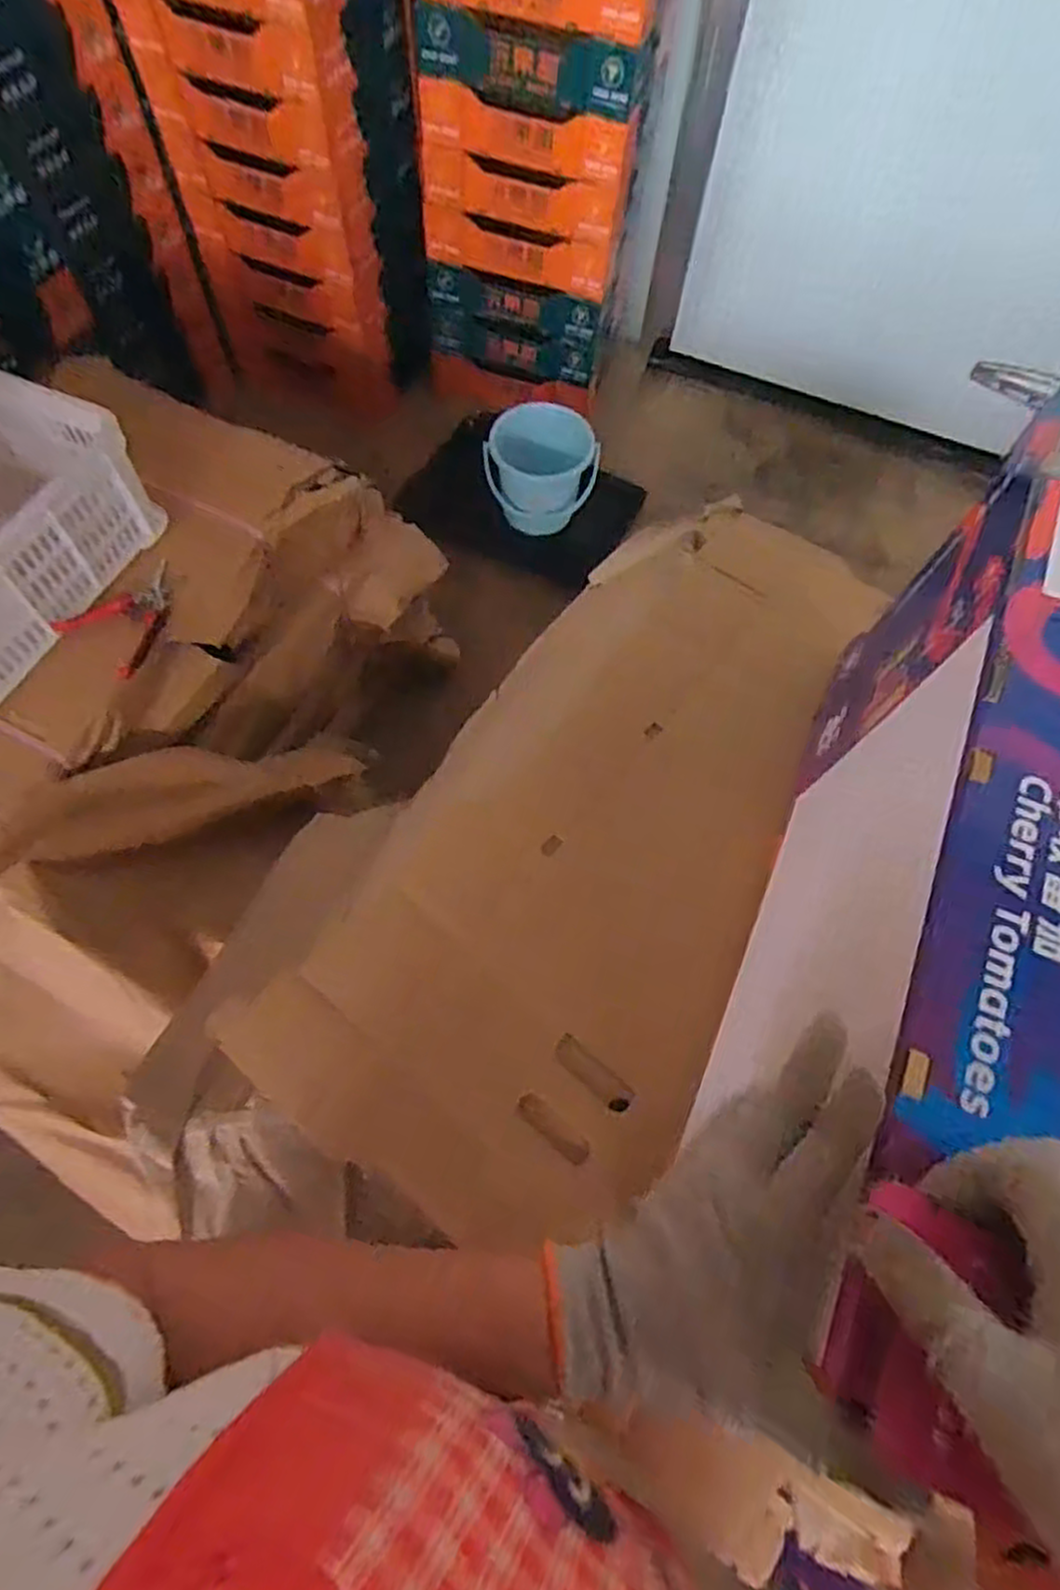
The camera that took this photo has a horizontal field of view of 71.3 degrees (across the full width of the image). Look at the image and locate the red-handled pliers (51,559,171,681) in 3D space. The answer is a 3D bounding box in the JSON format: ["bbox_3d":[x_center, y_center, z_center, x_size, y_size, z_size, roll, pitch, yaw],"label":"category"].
[{"bbox_3d":[-0.522,-0.237,0.988,0.110,0.033,0.159,38,68,0],"label":"red-handled pliers"}]

